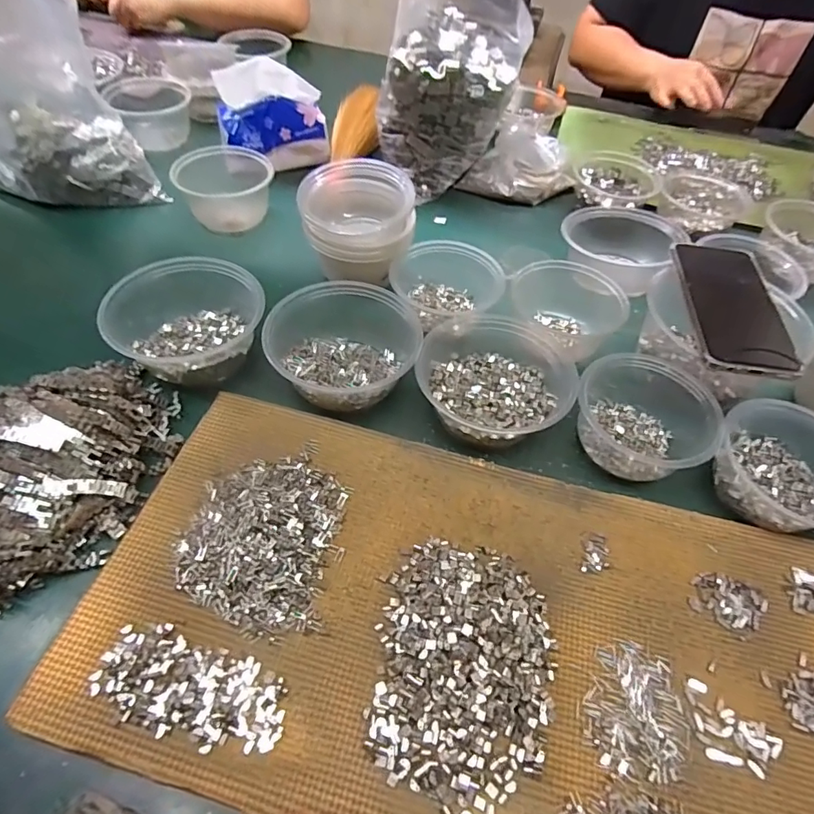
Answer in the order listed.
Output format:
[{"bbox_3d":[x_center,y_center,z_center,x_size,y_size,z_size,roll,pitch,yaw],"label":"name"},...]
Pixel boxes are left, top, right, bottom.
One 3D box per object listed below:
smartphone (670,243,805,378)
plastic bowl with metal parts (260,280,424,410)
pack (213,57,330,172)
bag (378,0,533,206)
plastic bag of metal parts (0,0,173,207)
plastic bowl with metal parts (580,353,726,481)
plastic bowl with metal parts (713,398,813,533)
[{"bbox_3d":[0.288,-0.092,0.437,0.077,0.013,0.156,8,54,1],"label":"smartphone"},{"bbox_3d":[-0.062,-0.065,0.457,0.132,0.061,0.137,3,51,-3],"label":"plastic bowl with metal parts"},{"bbox_3d":[-0.181,-0.389,0.662,0.145,0.116,0.060,-4,54,-8],"label":"pack"},{"bbox_3d":[0.055,-0.403,0.648,0.163,0.192,0.145,18,52,9],"label":"bag"},{"bbox_3d":[-0.429,-0.351,0.570,0.176,0.201,0.171,-29,60,-20],"label":"plastic bag of metal parts"},{"bbox_3d":[0.203,0.007,0.425,0.101,0.056,0.108,2,54,-3],"label":"plastic bowl with metal parts"},{"bbox_3d":[0.310,0.050,0.411,0.101,0.050,0.115,-4,54,-8],"label":"plastic bowl with metal parts"}]

